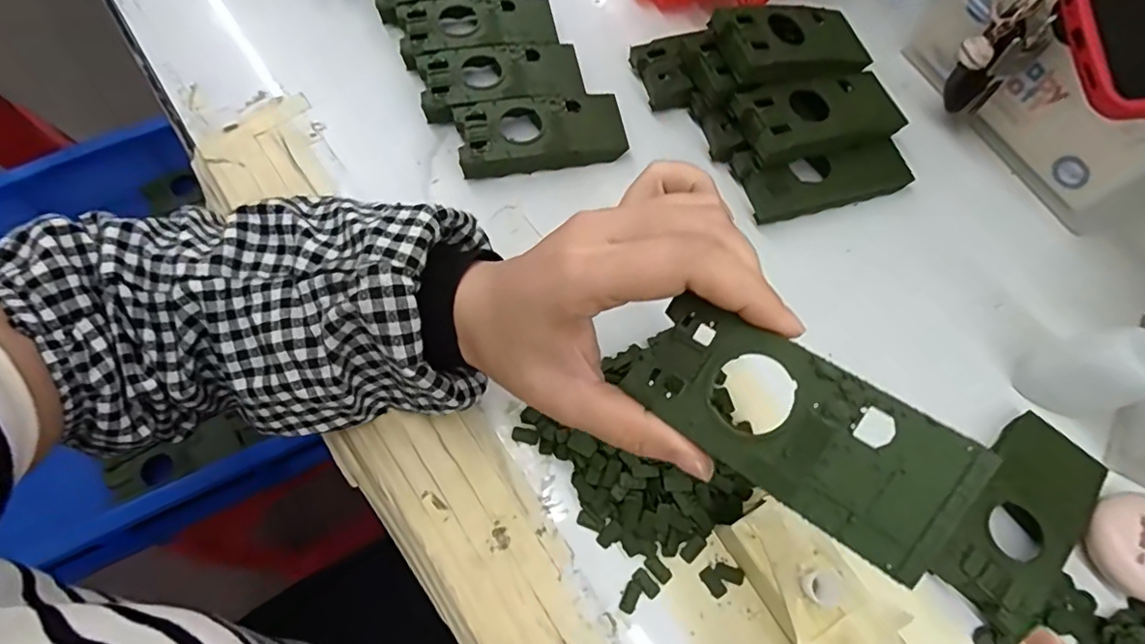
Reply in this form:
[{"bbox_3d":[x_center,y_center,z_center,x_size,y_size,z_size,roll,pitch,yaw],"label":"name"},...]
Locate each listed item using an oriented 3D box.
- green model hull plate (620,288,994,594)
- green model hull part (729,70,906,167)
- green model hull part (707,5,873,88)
[{"bbox_3d":[0.068,0.032,0.183,0.103,0.004,0.045,34,97,26],"label":"green model hull plate"},{"bbox_3d":[0.152,-0.125,0.354,0.104,0.019,0.047,-16,77,-18],"label":"green model hull part"},{"bbox_3d":[0.137,-0.172,0.353,0.107,0.020,0.051,-17,71,-24],"label":"green model hull part"}]

